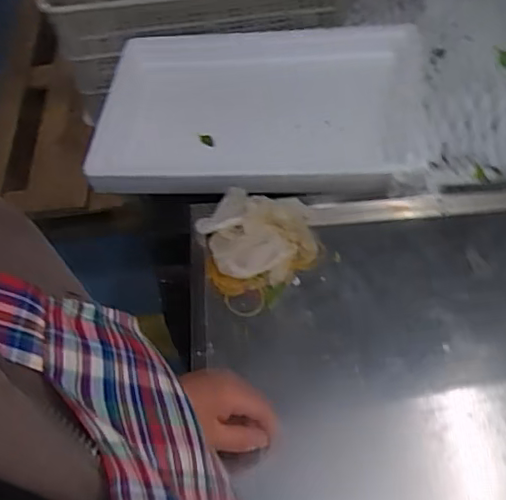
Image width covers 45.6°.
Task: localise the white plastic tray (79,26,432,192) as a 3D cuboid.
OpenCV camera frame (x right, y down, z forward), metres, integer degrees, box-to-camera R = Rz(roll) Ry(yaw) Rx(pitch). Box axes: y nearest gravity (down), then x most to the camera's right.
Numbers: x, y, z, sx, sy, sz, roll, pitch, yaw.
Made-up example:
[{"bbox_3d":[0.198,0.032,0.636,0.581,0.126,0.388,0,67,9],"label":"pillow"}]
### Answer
[{"bbox_3d":[0.010,-0.214,0.872,0.456,0.060,0.322,6,58,8],"label":"white plastic tray"}]

